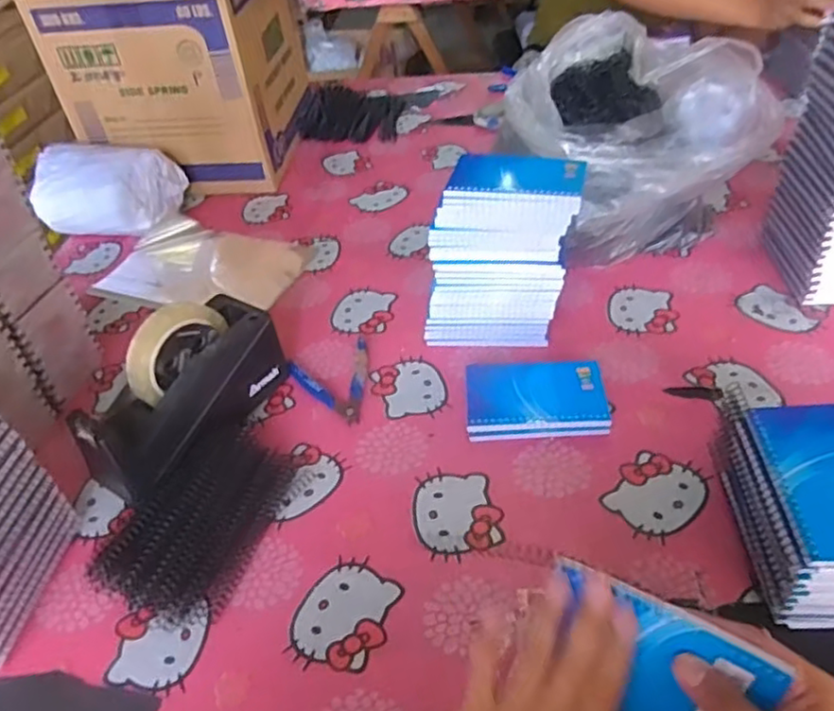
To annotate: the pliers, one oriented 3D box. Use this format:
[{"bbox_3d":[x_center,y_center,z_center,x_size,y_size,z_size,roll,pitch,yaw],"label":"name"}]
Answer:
[{"bbox_3d":[-0.083,0.029,0.680,0.084,0.015,0.109,-16,45,-9],"label":"pliers"}]

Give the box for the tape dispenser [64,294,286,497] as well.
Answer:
[{"bbox_3d":[-0.216,0.031,0.617,0.088,0.123,0.199,24,52,28],"label":"tape dispenser"}]

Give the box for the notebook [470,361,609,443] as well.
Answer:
[{"bbox_3d":[0.113,0.043,0.630,0.128,0.023,0.086,-4,44,3],"label":"notebook"}]

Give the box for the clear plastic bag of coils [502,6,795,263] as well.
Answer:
[{"bbox_3d":[0.250,-0.254,0.788,0.272,0.216,0.221,-21,45,-14],"label":"clear plastic bag of coils"}]

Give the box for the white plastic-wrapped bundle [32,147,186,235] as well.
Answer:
[{"bbox_3d":[-0.444,-0.232,0.939,0.203,0.107,0.107,3,45,10],"label":"white plastic-wrapped bundle"}]

